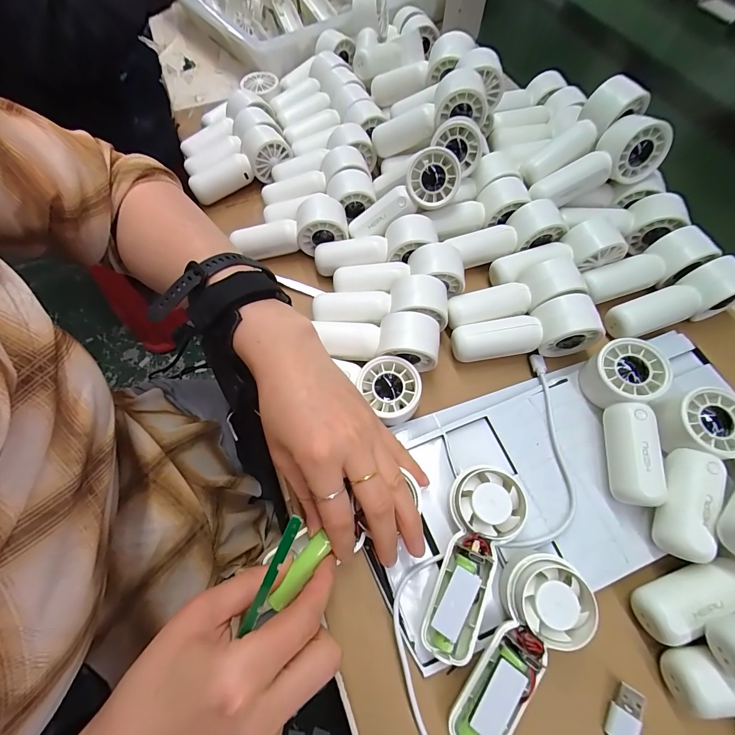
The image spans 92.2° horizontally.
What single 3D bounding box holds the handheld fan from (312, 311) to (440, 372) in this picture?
[{"bbox_3d":[0.008,-0.019,0.282,0.095,0.040,0.035,3,63,17],"label":"handheld fan"}]

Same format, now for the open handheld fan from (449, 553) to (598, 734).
[{"bbox_3d":[0.088,0.163,0.201,0.043,0.034,0.107,28,67,13],"label":"open handheld fan"}]

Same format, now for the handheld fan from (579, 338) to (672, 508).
[{"bbox_3d":[0.183,0.036,0.244,0.042,0.034,0.108,3,64,1],"label":"handheld fan"}]

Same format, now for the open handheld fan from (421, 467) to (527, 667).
[{"bbox_3d":[0.067,0.119,0.219,0.043,0.031,0.107,15,65,7],"label":"open handheld fan"}]

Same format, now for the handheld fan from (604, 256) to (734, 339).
[{"bbox_3d":[0.254,-0.051,0.300,0.110,0.044,0.031,-20,65,7],"label":"handheld fan"}]

